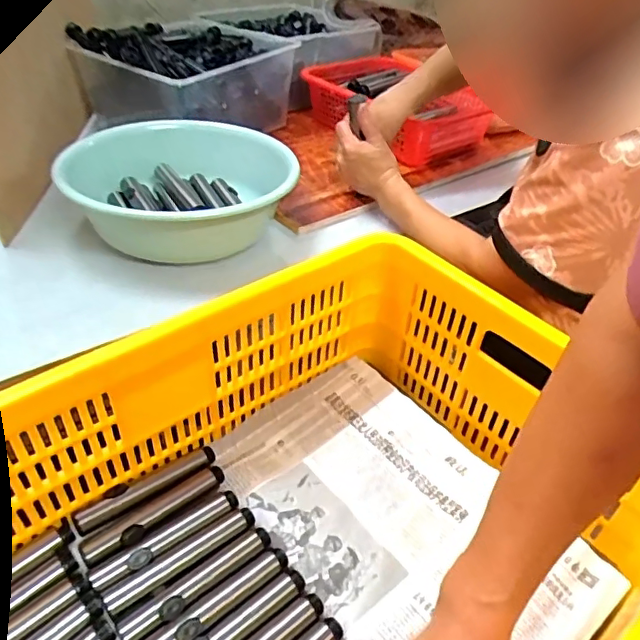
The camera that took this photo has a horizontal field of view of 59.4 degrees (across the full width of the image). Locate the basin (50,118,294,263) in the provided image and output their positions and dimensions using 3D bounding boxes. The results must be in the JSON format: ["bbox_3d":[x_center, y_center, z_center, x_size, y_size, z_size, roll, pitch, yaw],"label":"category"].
[{"bbox_3d":[-0.181,-0.166,0.747,0.276,0.109,0.278,3,40,-2],"label":"basin"}]

